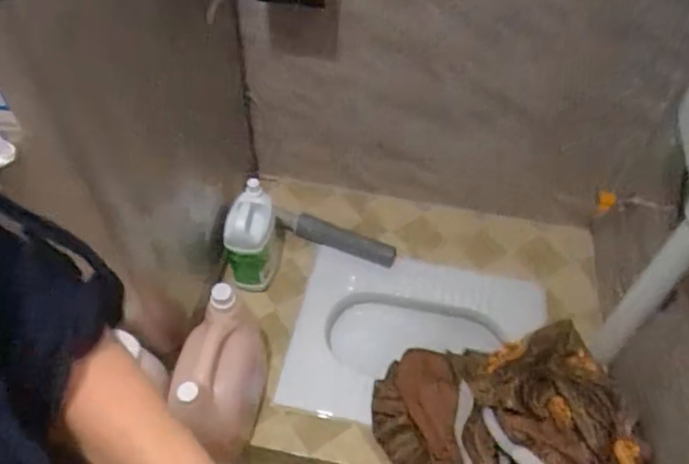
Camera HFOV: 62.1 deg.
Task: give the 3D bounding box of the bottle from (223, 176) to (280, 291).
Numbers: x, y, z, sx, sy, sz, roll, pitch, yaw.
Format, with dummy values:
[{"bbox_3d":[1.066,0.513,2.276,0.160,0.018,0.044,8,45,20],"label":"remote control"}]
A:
[{"bbox_3d":[-0.197,0.009,1.263,0.103,0.235,0.173,2,51,-2],"label":"bottle"}]

